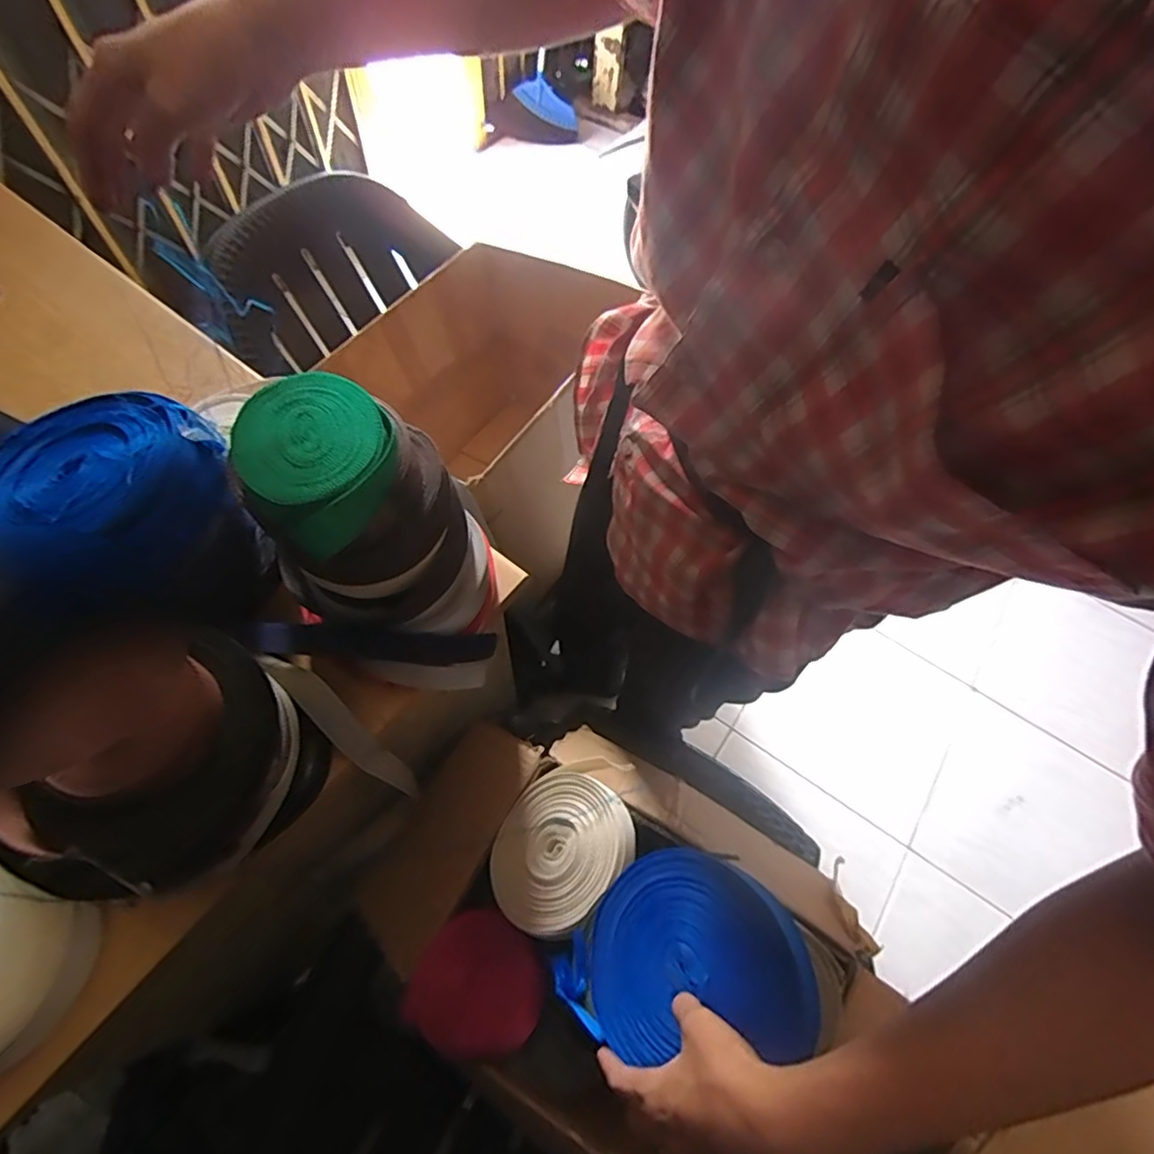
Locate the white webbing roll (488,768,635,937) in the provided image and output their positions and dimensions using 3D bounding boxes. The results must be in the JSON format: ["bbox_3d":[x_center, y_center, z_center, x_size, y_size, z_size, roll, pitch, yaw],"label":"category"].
[{"bbox_3d":[-0.017,0.271,0.609,0.140,0.022,0.149,27,74,44],"label":"white webbing roll"}]

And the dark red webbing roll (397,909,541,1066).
[{"bbox_3d":[-0.094,0.388,0.580,0.117,0.031,0.113,1,62,-2],"label":"dark red webbing roll"}]

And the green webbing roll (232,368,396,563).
[{"bbox_3d":[-0.158,-0.072,0.374,0.092,0.030,0.112,-36,69,-19],"label":"green webbing roll"}]

